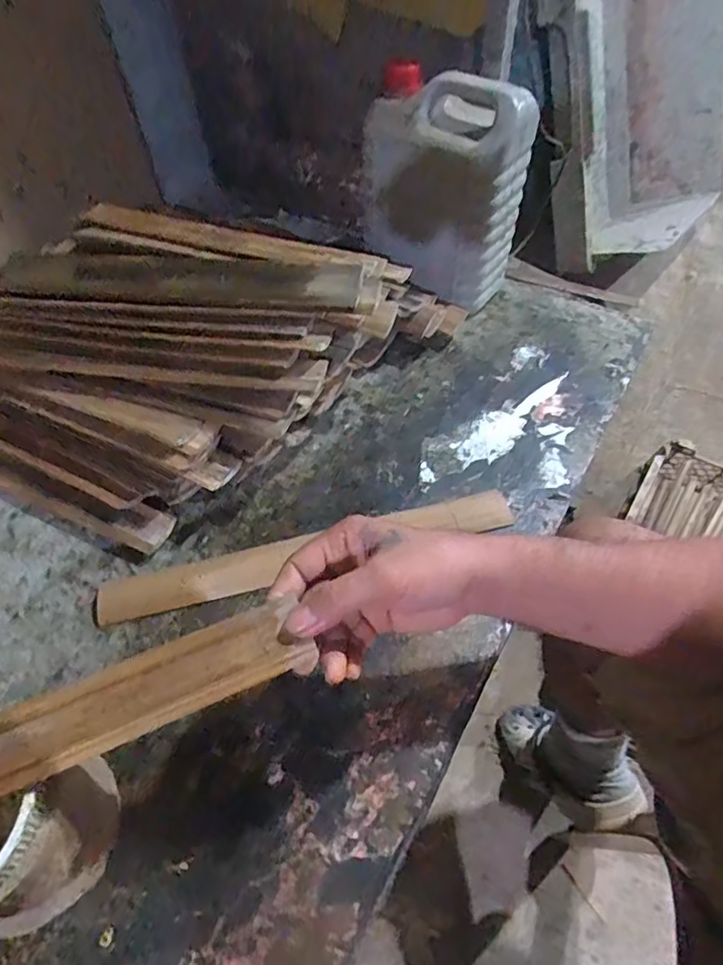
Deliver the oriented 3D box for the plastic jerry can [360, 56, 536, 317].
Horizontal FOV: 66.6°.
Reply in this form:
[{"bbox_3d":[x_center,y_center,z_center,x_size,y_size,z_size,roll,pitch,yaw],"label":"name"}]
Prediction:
[{"bbox_3d":[0.093,-0.326,0.647,0.167,0.234,0.105,28,58,25],"label":"plastic jerry can"}]

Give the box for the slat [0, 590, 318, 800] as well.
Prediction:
[{"bbox_3d":[-0.187,0.137,0.282,0.324,0.010,0.045,-20,59,-14],"label":"slat"}]

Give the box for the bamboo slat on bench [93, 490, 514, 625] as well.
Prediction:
[{"bbox_3d":[-0.045,0.061,0.492,0.376,0.012,0.042,-13,50,-8],"label":"bamboo slat on bench"}]

